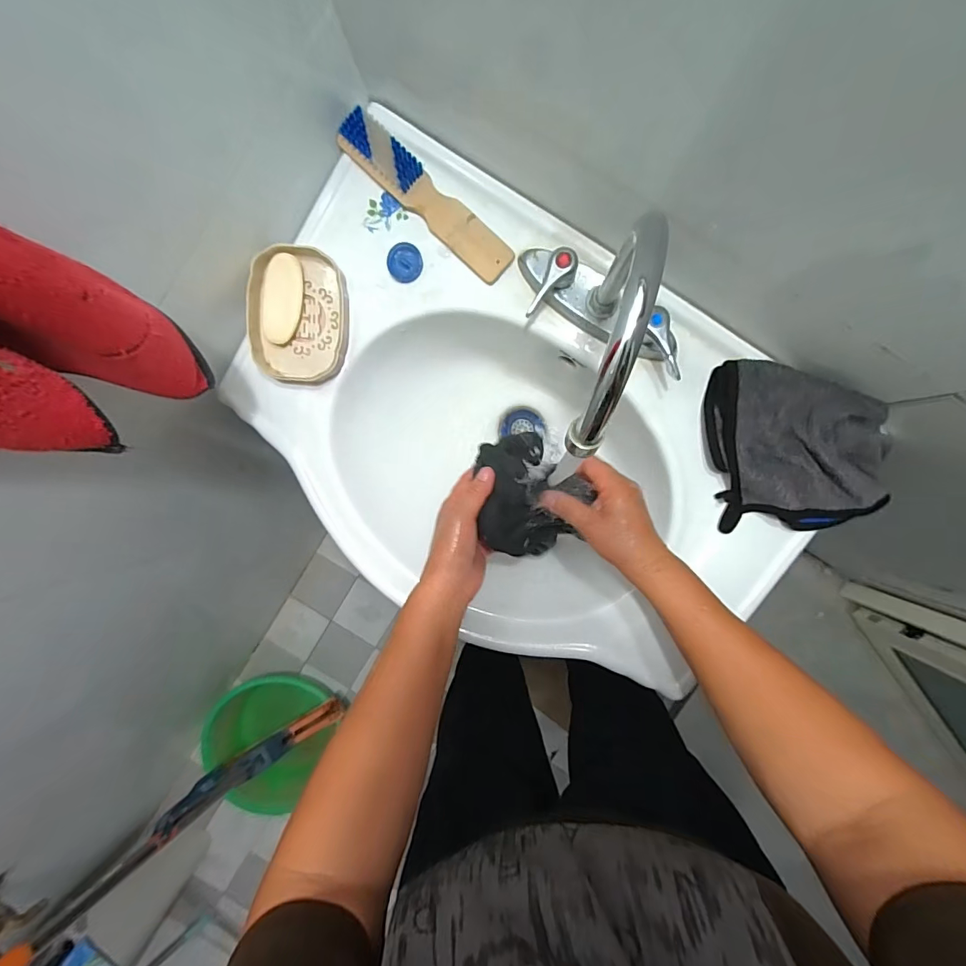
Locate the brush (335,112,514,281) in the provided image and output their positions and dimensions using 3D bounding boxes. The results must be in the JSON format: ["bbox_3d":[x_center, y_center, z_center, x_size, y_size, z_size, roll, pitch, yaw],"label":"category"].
[{"bbox_3d":[-0.056,-0.287,0.457,0.206,0.030,0.040,42,94,0],"label":"brush"}]

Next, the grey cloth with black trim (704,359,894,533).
[{"bbox_3d":[0.306,-0.037,0.445,0.153,0.055,0.170,-4,93,3],"label":"grey cloth with black trim"}]

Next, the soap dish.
[{"bbox_3d":[-0.194,-0.175,0.475,0.092,0.031,0.132,7,93,2],"label":"soap dish"}]

